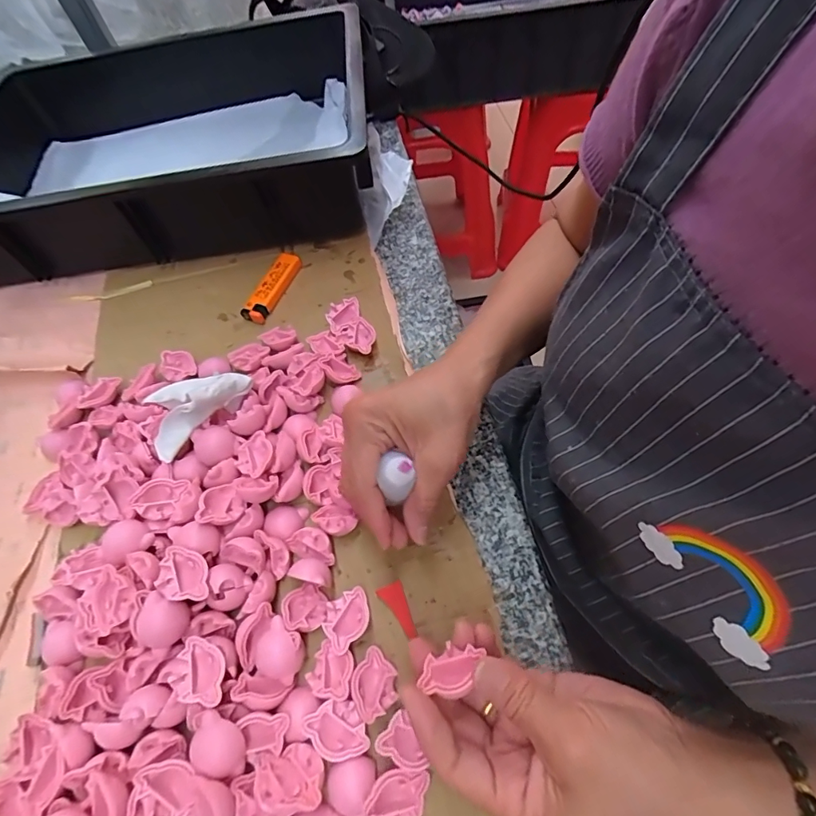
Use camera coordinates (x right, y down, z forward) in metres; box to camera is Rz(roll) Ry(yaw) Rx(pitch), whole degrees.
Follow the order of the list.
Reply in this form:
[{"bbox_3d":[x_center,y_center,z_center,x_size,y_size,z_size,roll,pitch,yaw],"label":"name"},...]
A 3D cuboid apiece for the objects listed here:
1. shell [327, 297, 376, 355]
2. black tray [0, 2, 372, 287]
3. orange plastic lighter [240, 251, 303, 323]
[{"bbox_3d":[-0.049,-0.069,0.408,0.031,0.017,0.058,-24,61,-10],"label":"shell"},{"bbox_3d":[-0.256,-0.284,0.501,0.409,0.102,0.323,-7,59,0],"label":"black tray"},{"bbox_3d":[-0.129,-0.116,0.443,0.022,0.016,0.082,19,63,14],"label":"orange plastic lighter"}]

